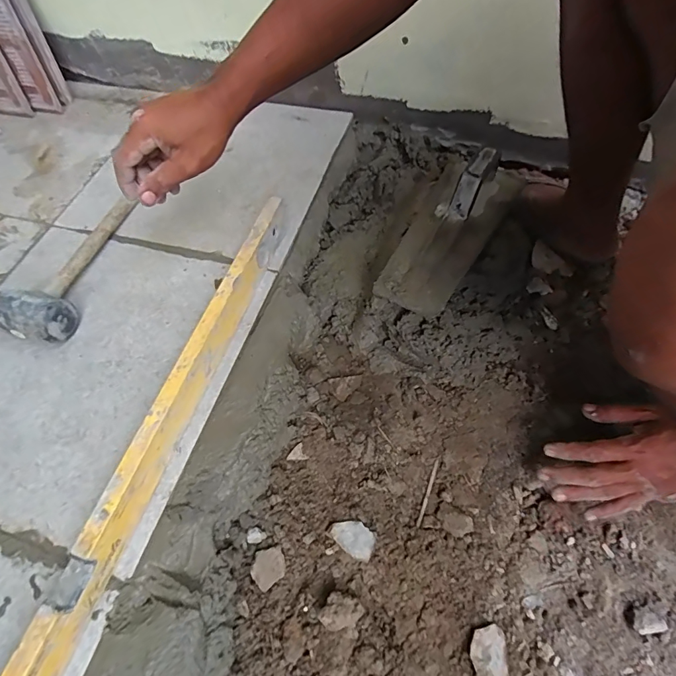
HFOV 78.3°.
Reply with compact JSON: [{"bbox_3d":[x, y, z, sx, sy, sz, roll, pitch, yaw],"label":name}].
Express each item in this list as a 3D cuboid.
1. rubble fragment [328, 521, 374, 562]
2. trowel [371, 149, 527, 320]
[{"bbox_3d":[0.018,0.227,0.475,0.052,0.012,0.035,38,68,16],"label":"rubble fragment"},{"bbox_3d":[0.150,-0.156,0.554,0.112,0.060,0.288,27,66,19],"label":"trowel"}]

